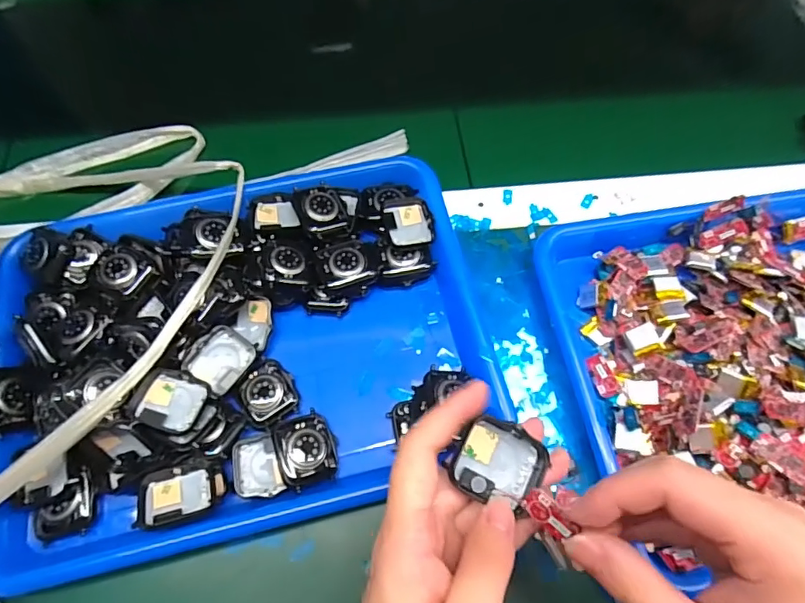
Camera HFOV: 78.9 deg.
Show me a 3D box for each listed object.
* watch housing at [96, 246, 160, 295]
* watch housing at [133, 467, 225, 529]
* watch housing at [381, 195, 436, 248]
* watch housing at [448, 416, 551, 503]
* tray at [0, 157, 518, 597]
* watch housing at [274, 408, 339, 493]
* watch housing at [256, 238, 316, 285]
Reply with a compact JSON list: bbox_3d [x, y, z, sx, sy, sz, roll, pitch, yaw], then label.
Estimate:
[{"bbox_3d":[-0.199,-0.023,0.353,0.040,0.011,0.032,27,69,12],"label":"watch housing"},{"bbox_3d":[-0.135,0.118,0.301,0.047,0.011,0.035,-5,39,-9],"label":"watch housing"},{"bbox_3d":[0.004,-0.061,0.373,0.036,0.007,0.041,-12,66,-5],"label":"watch housing"},{"bbox_3d":[0.044,0.076,0.234,0.038,0.011,0.038,33,77,-5],"label":"watch housing"},{"bbox_3d":[-0.107,0.027,0.338,0.322,0.047,0.236,-14,66,-6],"label":"tray"},{"bbox_3d":[-0.062,0.095,0.318,0.039,0.012,0.043,-14,79,-24],"label":"watch housing"},{"bbox_3d":[-0.084,-0.029,0.355,0.039,0.009,0.039,2,63,-19],"label":"watch housing"}]

